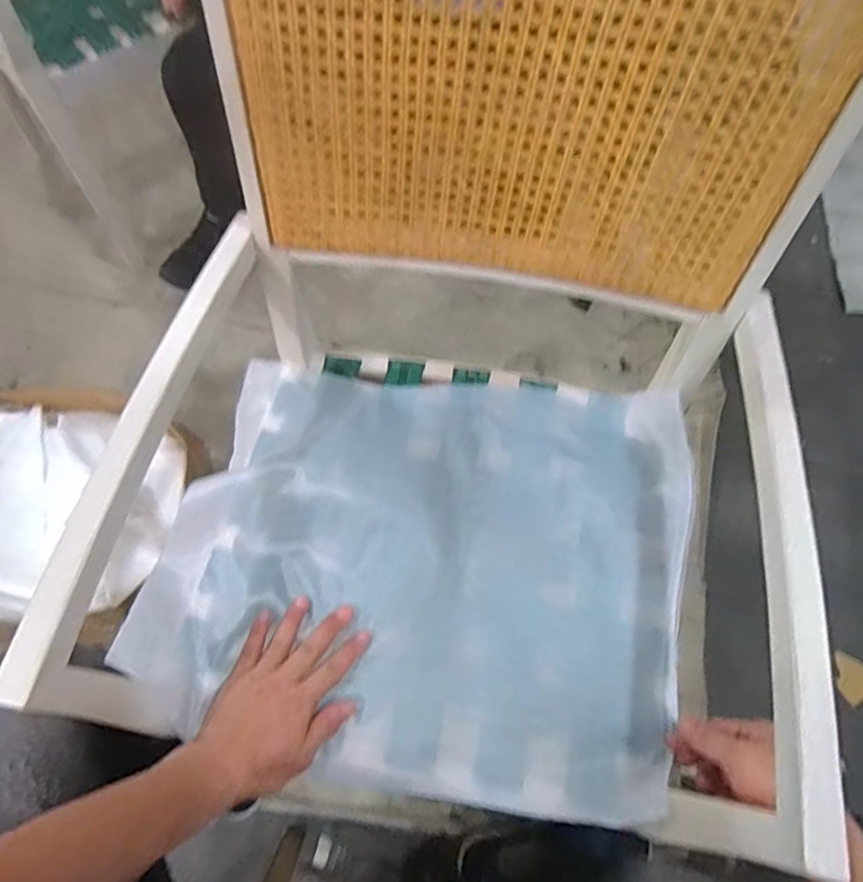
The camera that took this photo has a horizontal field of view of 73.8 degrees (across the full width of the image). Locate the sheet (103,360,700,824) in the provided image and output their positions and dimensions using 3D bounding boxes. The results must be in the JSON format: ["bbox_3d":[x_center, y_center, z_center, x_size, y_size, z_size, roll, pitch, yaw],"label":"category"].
[{"bbox_3d":[-0.005,0.118,0.622,0.555,0.053,0.443,9,67,3],"label":"sheet"}]

